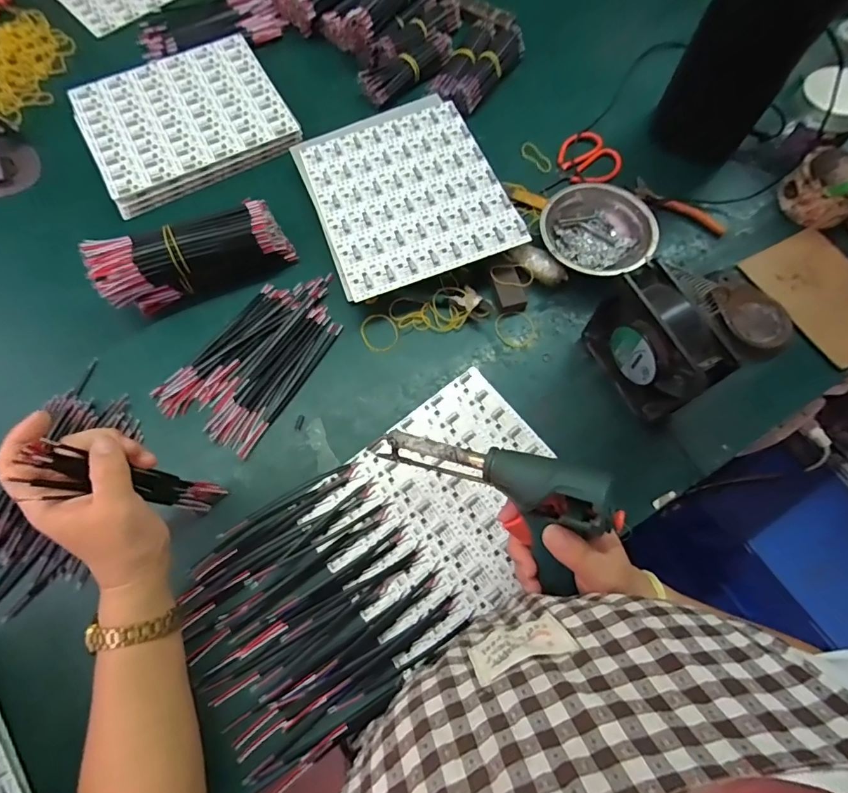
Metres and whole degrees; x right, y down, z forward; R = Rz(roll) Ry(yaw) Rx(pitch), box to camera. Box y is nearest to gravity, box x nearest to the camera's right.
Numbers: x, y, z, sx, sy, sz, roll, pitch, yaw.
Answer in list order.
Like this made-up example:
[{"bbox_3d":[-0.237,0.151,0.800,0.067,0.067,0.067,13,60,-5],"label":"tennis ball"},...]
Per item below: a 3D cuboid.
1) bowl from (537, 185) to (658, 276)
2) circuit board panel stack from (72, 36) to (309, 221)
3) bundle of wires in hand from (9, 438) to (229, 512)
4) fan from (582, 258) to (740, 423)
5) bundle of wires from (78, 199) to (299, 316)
[{"bbox_3d":[0.197,-0.189,0.536,0.124,0.037,0.117,0,69,0],"label":"bowl"},{"bbox_3d":[-0.315,-0.369,0.606,0.244,0.024,0.213,-28,72,-11],"label":"circuit board panel stack"},{"bbox_3d":[-0.231,0.071,0.369,0.033,0.174,0.030,17,75,15],"label":"bundle of wires in hand"},{"bbox_3d":[0.213,-0.046,0.436,0.041,0.121,0.119,-26,71,-10],"label":"fan"},{"bbox_3d":[-0.245,-0.153,0.495,0.192,0.075,0.060,-26,71,-10],"label":"bundle of wires"}]

